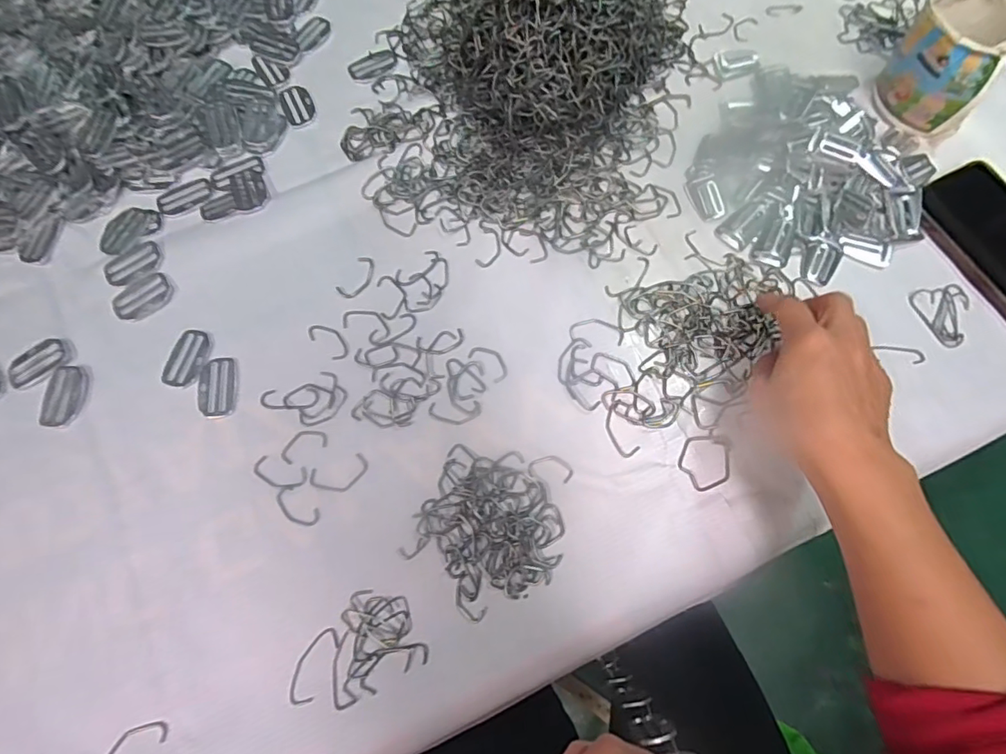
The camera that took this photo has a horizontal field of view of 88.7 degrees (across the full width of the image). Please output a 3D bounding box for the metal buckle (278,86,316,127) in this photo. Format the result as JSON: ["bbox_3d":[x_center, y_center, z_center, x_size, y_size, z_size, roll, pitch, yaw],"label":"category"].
[{"bbox_3d":[-0.187,-0.250,0.470,0.028,0.004,0.044,-21,74,-6],"label":"metal buckle"}]

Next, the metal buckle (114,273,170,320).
[{"bbox_3d":[-0.285,-0.064,0.405,0.045,0.004,0.028,-36,76,-10],"label":"metal buckle"}]

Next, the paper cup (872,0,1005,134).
[{"bbox_3d":[0.367,-0.267,0.426,0.077,0.070,0.095,34,76,11],"label":"paper cup"}]

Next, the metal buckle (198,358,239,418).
[{"bbox_3d":[-0.214,0.008,0.388,0.027,0.004,0.046,-8,73,-2],"label":"metal buckle"}]

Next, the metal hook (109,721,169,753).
[{"bbox_3d":[-0.228,0.227,0.315,0.044,0.004,0.019,-35,75,-10],"label":"metal hook"}]

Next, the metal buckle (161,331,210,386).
[{"bbox_3d":[-0.240,-0.015,0.391,0.025,0.004,0.045,13,73,5],"label":"metal buckle"}]

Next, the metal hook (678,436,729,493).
[{"bbox_3d":[0.142,0.061,0.363,0.036,0.004,0.039,4,73,2],"label":"metal hook"}]

